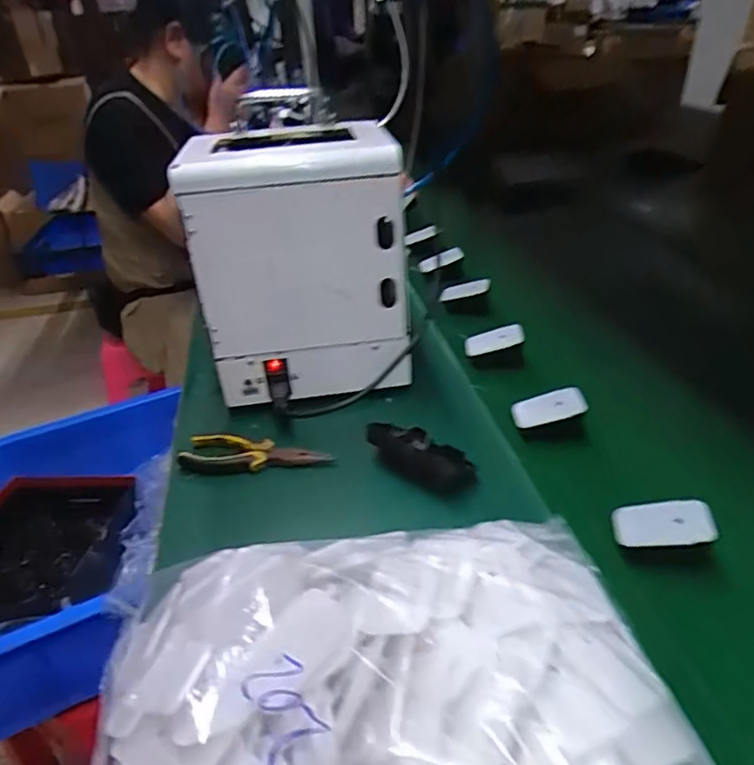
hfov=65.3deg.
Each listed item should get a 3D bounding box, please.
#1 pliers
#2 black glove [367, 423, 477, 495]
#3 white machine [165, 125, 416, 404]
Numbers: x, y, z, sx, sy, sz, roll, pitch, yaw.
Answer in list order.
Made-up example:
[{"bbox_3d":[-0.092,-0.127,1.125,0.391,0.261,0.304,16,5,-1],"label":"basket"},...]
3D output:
[{"bbox_3d":[-0.124,0.073,0.605,0.152,0.017,0.050,0,34,7],"label":"pliers"},{"bbox_3d":[0.042,0.067,0.575,0.120,0.039,0.042,25,42,17],"label":"black glove"},{"bbox_3d":[-0.082,-0.129,0.662,0.211,0.269,0.163,-7,34,-3],"label":"white machine"}]

